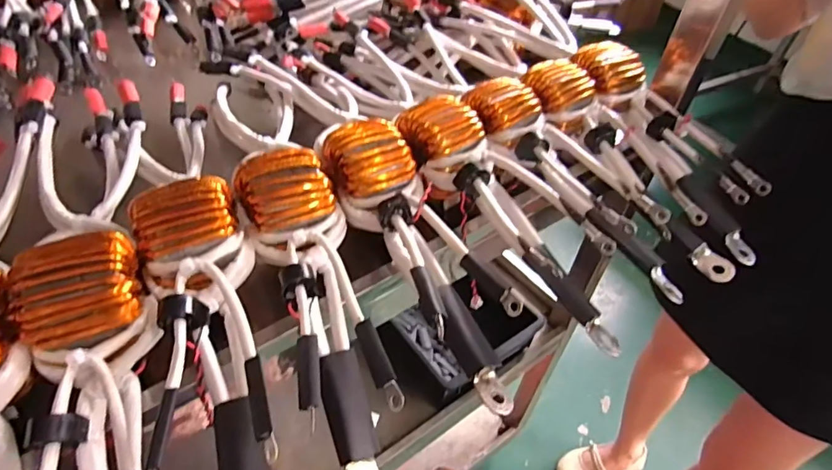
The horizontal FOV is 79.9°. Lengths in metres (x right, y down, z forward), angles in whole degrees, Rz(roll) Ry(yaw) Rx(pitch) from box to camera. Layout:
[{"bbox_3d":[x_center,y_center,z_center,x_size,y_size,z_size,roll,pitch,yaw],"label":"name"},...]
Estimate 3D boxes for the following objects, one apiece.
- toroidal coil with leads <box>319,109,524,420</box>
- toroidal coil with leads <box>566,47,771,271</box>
[{"bbox_3d":[0.002,0.004,0.358,0.070,0.064,0.253,-21,64,-23],"label":"toroidal coil with leads"},{"bbox_3d":[0.249,-0.094,0.477,0.061,0.058,0.258,-23,70,-25],"label":"toroidal coil with leads"}]

